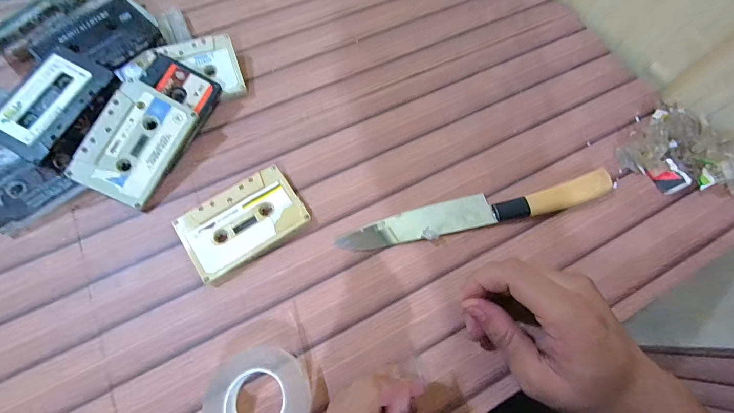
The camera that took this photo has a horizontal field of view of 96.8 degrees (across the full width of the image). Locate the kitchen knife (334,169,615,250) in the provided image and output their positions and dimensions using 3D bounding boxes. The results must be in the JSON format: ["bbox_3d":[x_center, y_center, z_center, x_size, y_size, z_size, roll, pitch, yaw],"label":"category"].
[{"bbox_3d":[0.097,0.003,0.290,0.243,0.017,0.033,-12,69,-6],"label":"kitchen knife"}]

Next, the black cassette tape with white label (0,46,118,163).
[{"bbox_3d":[-0.278,-0.091,0.286,0.066,0.016,0.100,24,70,7],"label":"black cassette tape with white label"}]

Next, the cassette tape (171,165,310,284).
[{"bbox_3d":[-0.107,0.013,0.283,0.098,0.013,0.063,-34,73,-14],"label":"cassette tape"}]

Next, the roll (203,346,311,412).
[{"bbox_3d":[-0.076,0.135,0.229,0.063,0.026,0.068,0,68,-1],"label":"roll"}]

